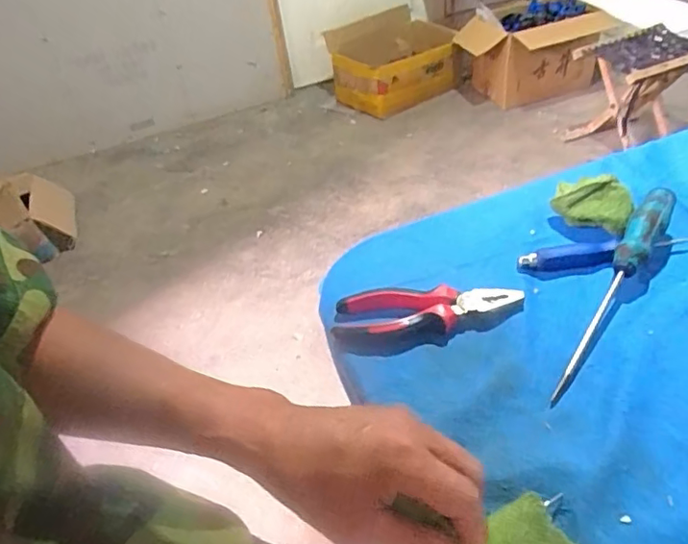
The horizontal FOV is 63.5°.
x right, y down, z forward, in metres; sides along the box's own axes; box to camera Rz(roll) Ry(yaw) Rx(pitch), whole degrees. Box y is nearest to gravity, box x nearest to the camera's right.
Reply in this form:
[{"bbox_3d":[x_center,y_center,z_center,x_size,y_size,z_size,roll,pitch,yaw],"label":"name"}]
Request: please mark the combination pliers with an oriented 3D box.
[{"bbox_3d":[0.071,0.035,0.483,0.157,0.020,0.047,-1,41,8],"label":"combination pliers"}]

